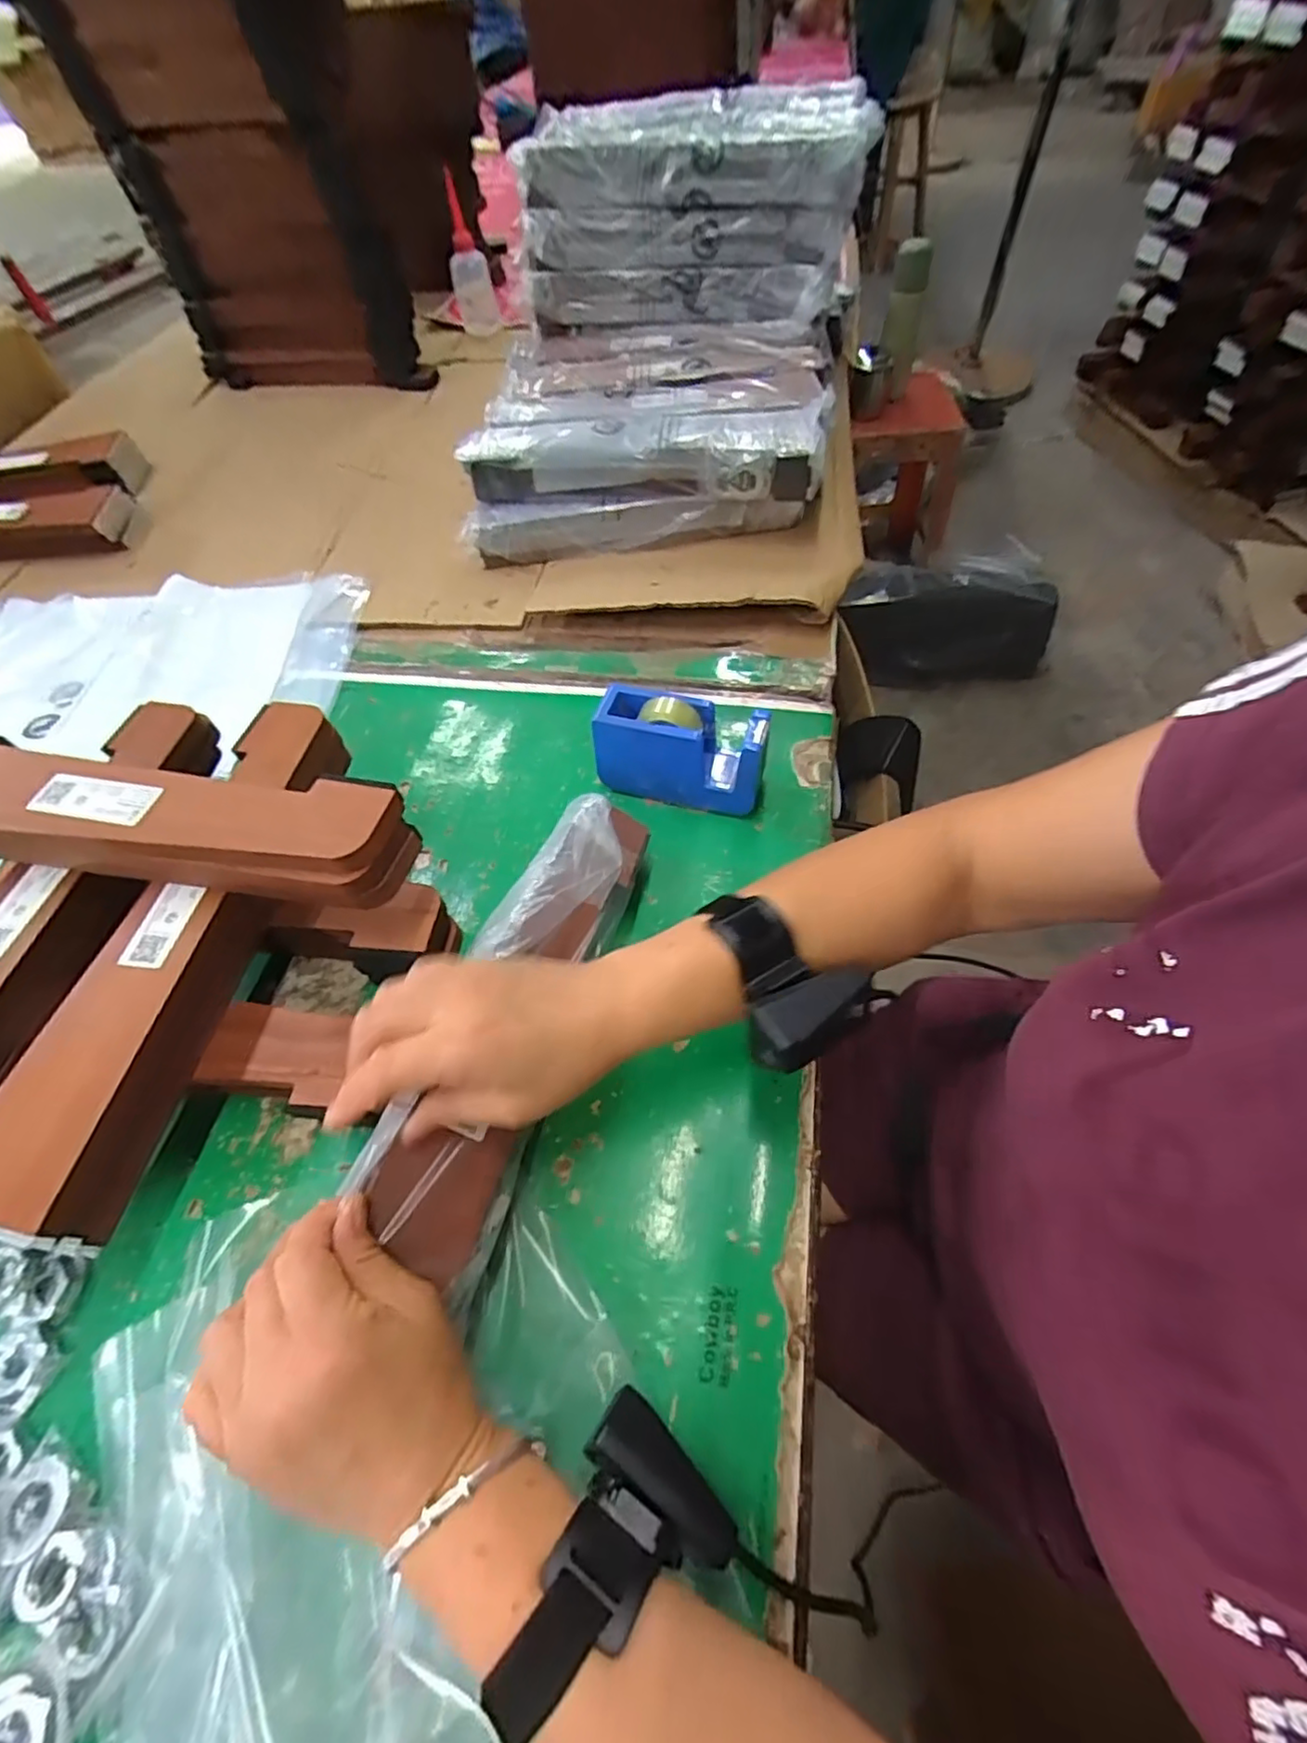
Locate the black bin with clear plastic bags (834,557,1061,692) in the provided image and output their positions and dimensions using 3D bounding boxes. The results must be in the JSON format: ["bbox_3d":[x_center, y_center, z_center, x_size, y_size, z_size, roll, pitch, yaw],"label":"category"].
[{"bbox_3d":[0.645,-0.547,1.447,0.475,0.208,0.158,0,57,4],"label":"black bin with clear plastic bags"}]

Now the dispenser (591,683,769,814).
[{"bbox_3d":[0.022,-0.093,0.506,0.126,0.083,0.045,12,59,11],"label":"dispenser"}]

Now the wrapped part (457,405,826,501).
[{"bbox_3d":[-0.014,-0.426,0.666,0.358,0.053,0.080,1,57,4],"label":"wrapped part"}]

